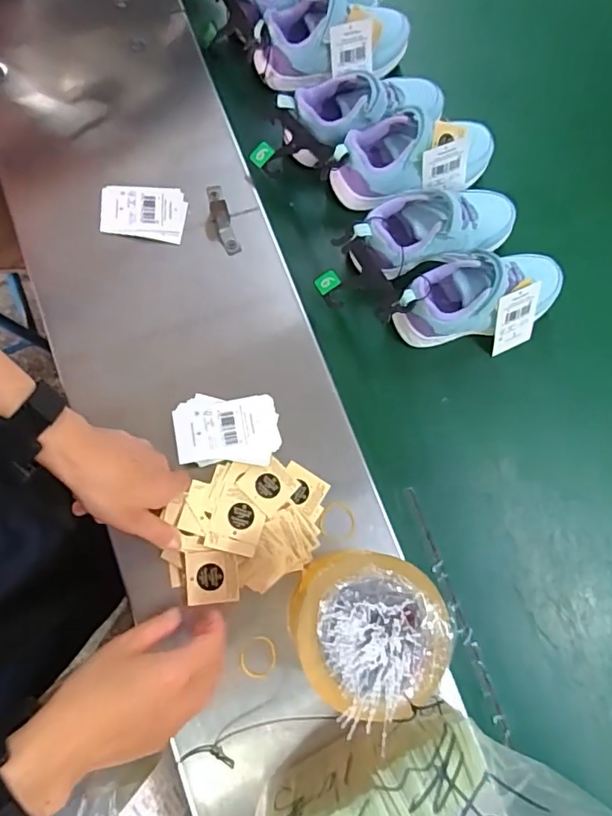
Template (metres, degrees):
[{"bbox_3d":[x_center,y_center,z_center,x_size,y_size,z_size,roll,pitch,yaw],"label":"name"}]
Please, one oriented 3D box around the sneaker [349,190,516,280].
[{"bbox_3d":[0.136,-0.189,0.545,0.185,0.062,0.082,-13,78,-3],"label":"sneaker"}]

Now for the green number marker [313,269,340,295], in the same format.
[{"bbox_3d":[0.020,-0.124,0.522,0.025,0.005,0.018,-35,91,27],"label":"green number marker"}]

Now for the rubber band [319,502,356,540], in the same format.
[{"bbox_3d":[0.029,0.104,0.486,0.032,0.005,0.032,0,78,0],"label":"rubber band"}]

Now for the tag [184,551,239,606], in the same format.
[{"bbox_3d":[-0.081,0.146,0.456,0.044,0.004,0.044,-5,86,-2],"label":"tag"}]

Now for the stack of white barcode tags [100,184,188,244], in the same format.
[{"bbox_3d":[-0.166,-0.198,0.540,0.083,0.014,0.056,6,78,1],"label":"stack of white barcode tags"}]

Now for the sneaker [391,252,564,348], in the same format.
[{"bbox_3d":[0.175,-0.116,0.536,0.181,0.065,0.067,-14,79,-3],"label":"sneaker"}]

